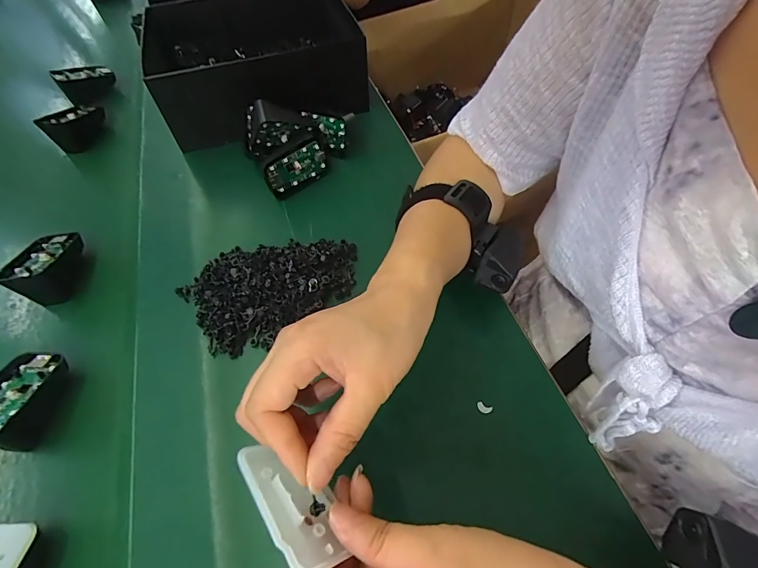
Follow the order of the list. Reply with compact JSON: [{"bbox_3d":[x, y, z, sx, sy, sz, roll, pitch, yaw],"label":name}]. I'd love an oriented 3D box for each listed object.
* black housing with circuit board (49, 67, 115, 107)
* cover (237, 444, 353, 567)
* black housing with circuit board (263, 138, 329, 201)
[{"bbox_3d":[-0.403,-0.280,0.529,0.065,0.040,0.040,-38,60,-21],"label":"black housing with circuit board"},{"bbox_3d":[-0.043,0.105,0.187,0.034,0.008,0.066,2,34,-45],"label":"cover"},{"bbox_3d":[-0.086,-0.120,0.397,0.068,0.042,0.011,-36,60,-20],"label":"black housing with circuit board"}]

